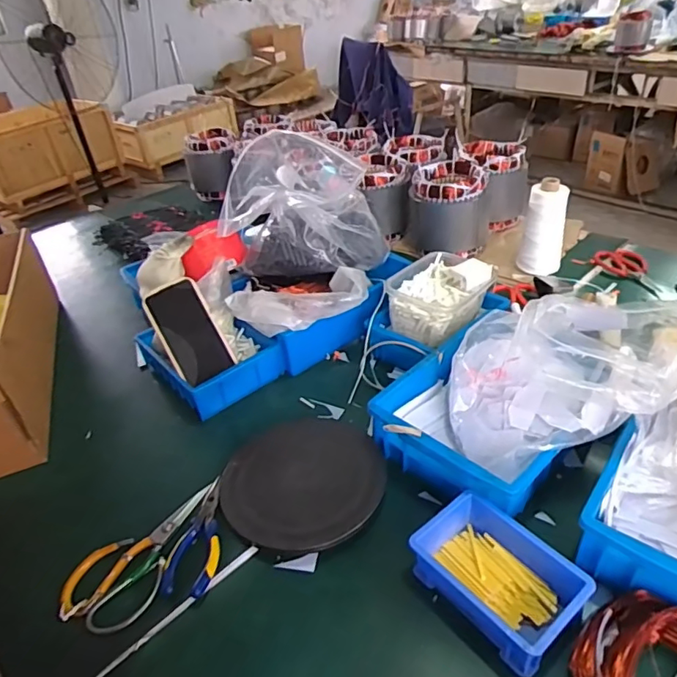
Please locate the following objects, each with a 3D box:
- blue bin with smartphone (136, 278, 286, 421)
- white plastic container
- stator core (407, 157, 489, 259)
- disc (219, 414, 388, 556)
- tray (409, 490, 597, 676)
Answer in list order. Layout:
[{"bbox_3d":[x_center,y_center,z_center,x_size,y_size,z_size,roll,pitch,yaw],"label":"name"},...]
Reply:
[{"bbox_3d":[-0.200,-0.003,0.805,0.152,0.151,0.190,-29,41,-27],"label":"blue bin with smartphone"},{"bbox_3d":[0.158,-0.070,0.826,0.121,0.065,0.175,19,43,31],"label":"white plastic container"},{"bbox_3d":[0.223,-0.268,1.089,0.151,0.135,0.142,2,37,13],"label":"stator core"},{"bbox_3d":[-0.043,0.162,0.644,0.188,0.028,0.196,-5,36,3],"label":"disc"},{"bbox_3d":[0.156,0.229,0.519,0.109,0.057,0.146,-29,41,-28],"label":"tray"}]

